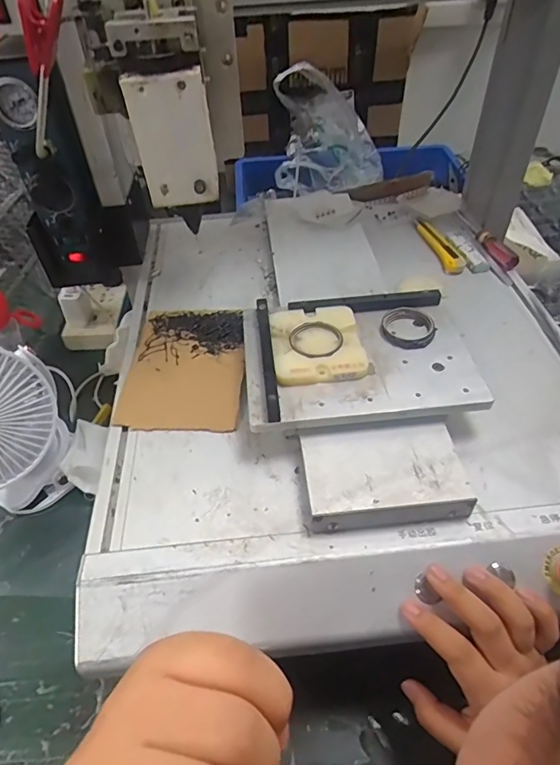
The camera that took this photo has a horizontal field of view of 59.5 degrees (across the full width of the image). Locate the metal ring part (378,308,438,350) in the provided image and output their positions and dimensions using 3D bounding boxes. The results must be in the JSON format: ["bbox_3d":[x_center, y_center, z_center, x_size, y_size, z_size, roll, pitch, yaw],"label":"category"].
[{"bbox_3d":[0.117,-0.050,0.447,0.048,0.008,0.050,-1,46,1],"label":"metal ring part"}]

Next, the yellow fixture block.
[{"bbox_3d":[0.033,-0.036,0.436,0.079,0.008,0.090,-6,47,-2],"label":"yellow fixture block"}]

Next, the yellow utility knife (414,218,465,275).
[{"bbox_3d":[0.198,-0.172,0.609,0.023,0.012,0.121,-7,46,-5],"label":"yellow utility knife"}]

